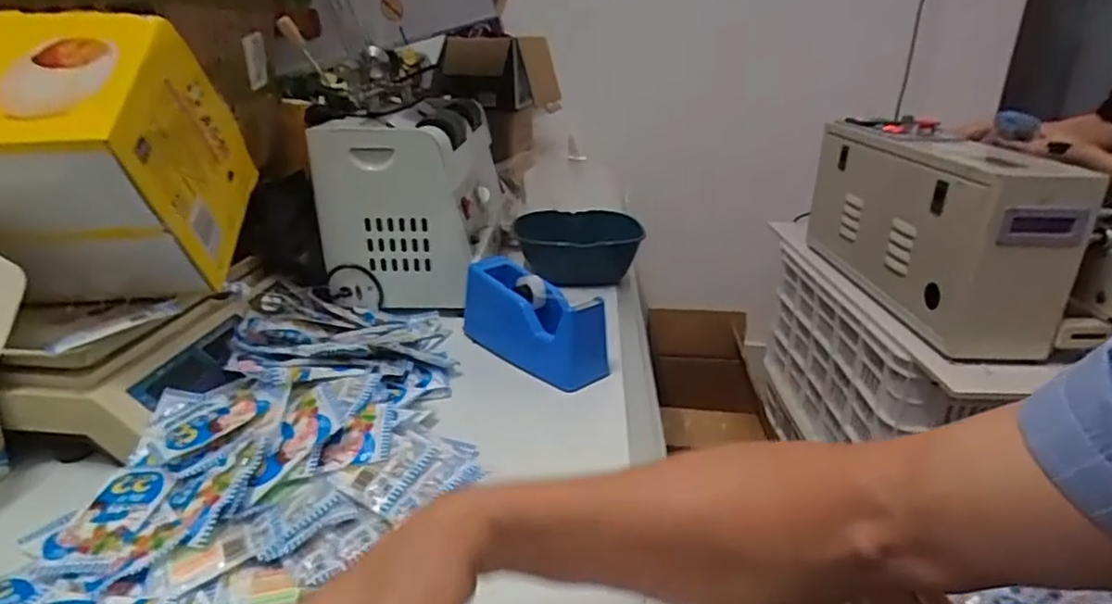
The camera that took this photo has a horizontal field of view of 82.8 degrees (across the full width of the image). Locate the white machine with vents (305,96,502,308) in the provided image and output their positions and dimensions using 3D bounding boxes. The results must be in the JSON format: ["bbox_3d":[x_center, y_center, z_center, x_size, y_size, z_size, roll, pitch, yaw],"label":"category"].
[{"bbox_3d":[-0.209,-0.164,0.971,0.196,0.237,0.334,1,22,2],"label":"white machine with vents"}]

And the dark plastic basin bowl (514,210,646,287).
[{"bbox_3d":[0.039,-0.085,1.032,0.204,0.080,0.183,-1,22,-3],"label":"dark plastic basin bowl"}]

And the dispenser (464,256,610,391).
[{"bbox_3d":[-0.024,0.020,0.746,0.072,0.088,0.222,-16,27,-34],"label":"dispenser"}]

